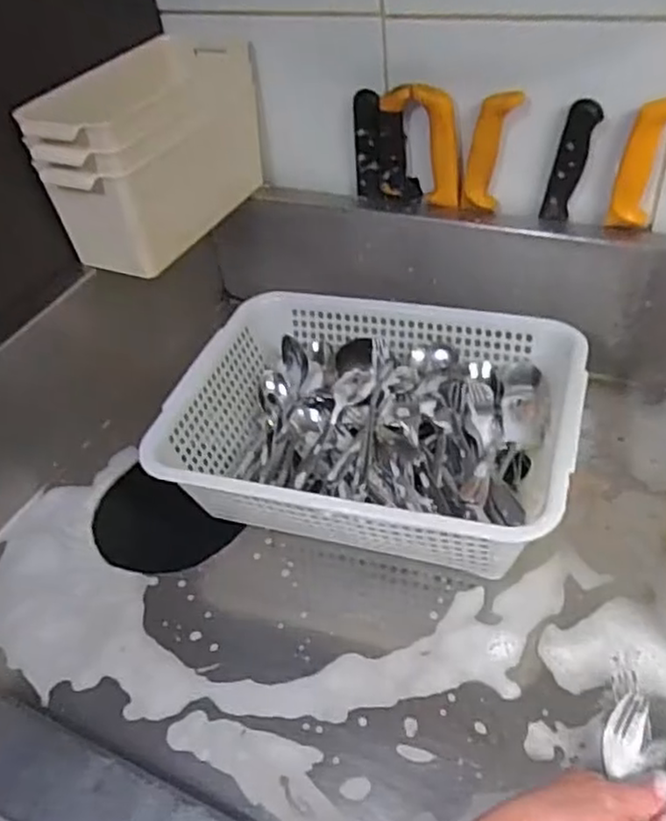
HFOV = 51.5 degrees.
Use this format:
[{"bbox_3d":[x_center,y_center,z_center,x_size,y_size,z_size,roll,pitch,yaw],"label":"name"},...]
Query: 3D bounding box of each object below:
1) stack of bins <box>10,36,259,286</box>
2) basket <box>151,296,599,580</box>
[{"bbox_3d":[-0.222,-0.304,0.822,0.143,0.189,0.285,16,48,24],"label":"stack of bins"},{"bbox_3d":[0.046,0.015,0.741,0.390,0.139,0.305,8,45,17],"label":"basket"}]

